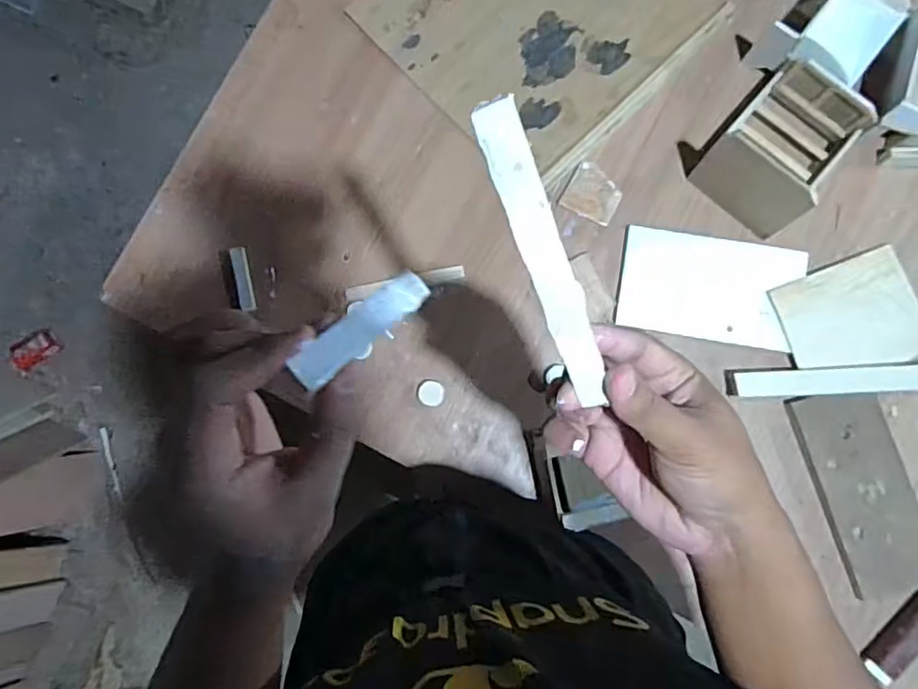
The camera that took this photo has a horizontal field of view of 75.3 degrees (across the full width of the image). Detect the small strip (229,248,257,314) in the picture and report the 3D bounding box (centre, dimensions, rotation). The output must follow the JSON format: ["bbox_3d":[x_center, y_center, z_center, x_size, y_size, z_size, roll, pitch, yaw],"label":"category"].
[{"bbox_3d":[-0.266,-0.081,0.737,0.020,0.006,0.080,-11,83,0],"label":"small strip"}]

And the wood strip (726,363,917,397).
[{"bbox_3d":[0.468,0.038,0.671,0.315,0.019,0.032,-2,84,1],"label":"wood strip"}]

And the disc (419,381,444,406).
[{"bbox_3d":[-0.033,0.058,0.711,0.029,0.004,0.029,0,84,2],"label":"disc"}]

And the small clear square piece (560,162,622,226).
[{"bbox_3d":[0.166,-0.185,0.729,0.063,0.009,0.060,29,85,5],"label":"small clear square piece"}]

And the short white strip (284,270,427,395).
[{"bbox_3d":[-0.040,-0.009,0.255,0.016,0.006,0.076,42,51,6],"label":"short white strip"}]

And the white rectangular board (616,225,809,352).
[{"bbox_3d":[0.296,-0.069,0.705,0.199,0.010,0.121,10,84,3],"label":"white rectangular board"}]

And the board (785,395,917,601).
[{"bbox_3d":[0.466,0.168,0.675,0.106,0.012,0.230,-17,83,0],"label":"board"}]

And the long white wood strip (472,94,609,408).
[{"bbox_3d":[0.039,-0.032,0.252,0.018,0.006,0.139,-25,117,-1],"label":"long white wood strip"}]

